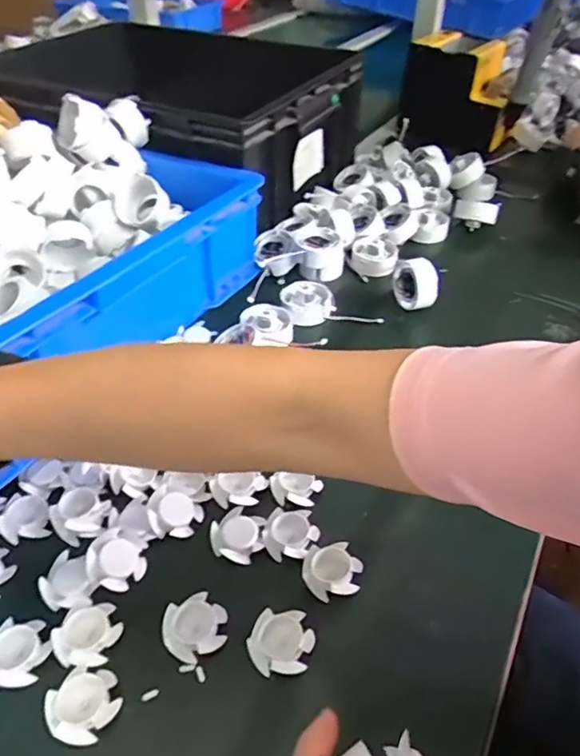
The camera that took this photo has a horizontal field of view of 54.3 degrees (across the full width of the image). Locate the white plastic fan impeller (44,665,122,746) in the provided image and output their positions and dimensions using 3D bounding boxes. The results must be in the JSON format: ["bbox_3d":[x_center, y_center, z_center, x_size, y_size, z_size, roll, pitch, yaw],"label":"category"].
[{"bbox_3d":[-0.121,0.192,0.334,0.037,0.007,0.040,34,52,29],"label":"white plastic fan impeller"}]

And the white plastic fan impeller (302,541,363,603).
[{"bbox_3d":[0.029,0.134,0.396,0.039,0.010,0.037,0,43,-3],"label":"white plastic fan impeller"}]

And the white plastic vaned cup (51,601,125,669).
[{"bbox_3d":[-0.130,0.163,0.363,0.038,0.007,0.040,2,44,-2],"label":"white plastic vaned cup"}]

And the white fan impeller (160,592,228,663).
[{"bbox_3d":[-0.062,0.162,0.369,0.041,0.012,0.037,-15,46,-18],"label":"white fan impeller"}]

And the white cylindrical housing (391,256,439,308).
[{"bbox_3d":[0.139,-0.108,0.623,0.026,0.054,0.056,-12,45,-14],"label":"white cylindrical housing"}]

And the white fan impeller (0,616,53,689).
[{"bbox_3d":[-0.172,0.173,0.356,0.037,0.008,0.041,20,46,18],"label":"white fan impeller"}]

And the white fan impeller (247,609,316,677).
[{"bbox_3d":[-0.005,0.168,0.358,0.041,0.012,0.037,2,43,-1],"label":"white fan impeller"}]

